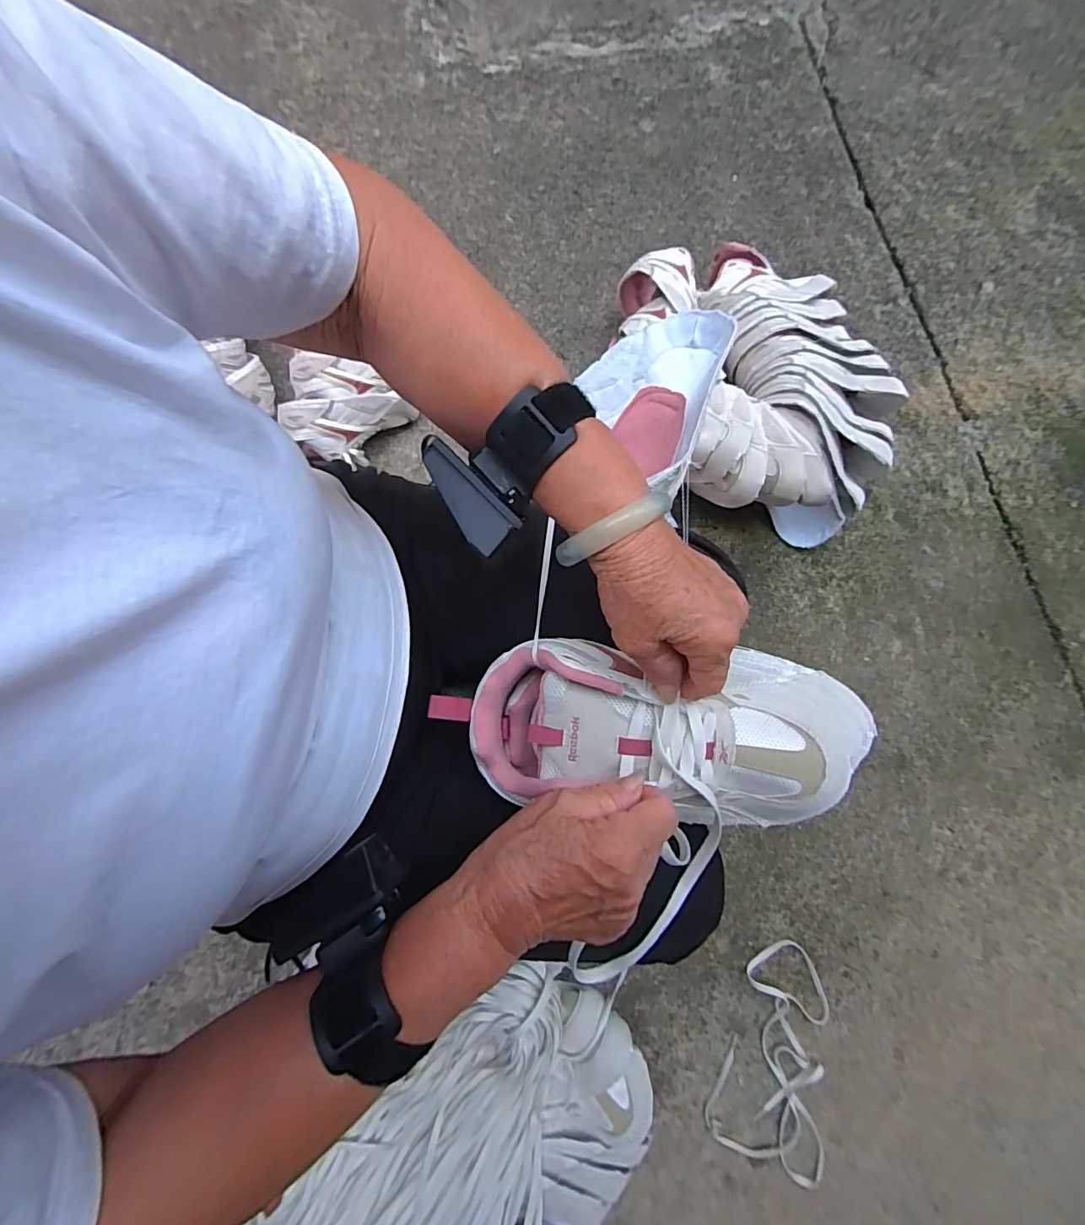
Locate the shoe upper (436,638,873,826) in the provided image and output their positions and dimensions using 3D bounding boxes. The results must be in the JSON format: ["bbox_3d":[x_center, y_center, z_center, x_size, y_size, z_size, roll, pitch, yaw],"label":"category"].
[{"bbox_3d":[0.069,0.079,0.334,0.267,0.081,0.110,4,79,7],"label":"shoe upper"}]

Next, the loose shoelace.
[{"bbox_3d":[0.329,0.616,0.693,0.155,0.020,0.278,16,79,4],"label":"loose shoelace"}]

